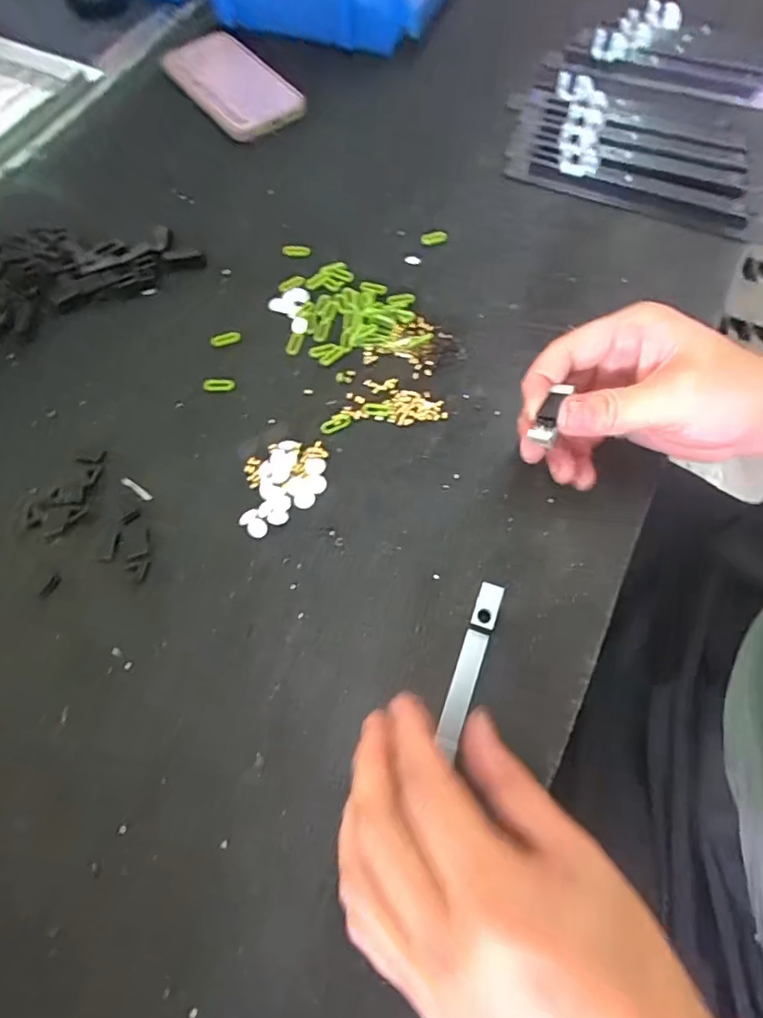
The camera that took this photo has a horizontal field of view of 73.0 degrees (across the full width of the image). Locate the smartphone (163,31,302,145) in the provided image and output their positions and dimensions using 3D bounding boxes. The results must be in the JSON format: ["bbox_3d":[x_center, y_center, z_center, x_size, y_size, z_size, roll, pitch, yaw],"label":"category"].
[{"bbox_3d":[-0.142,-0.406,0.490,0.074,0.016,0.151,-39,71,-14],"label":"smartphone"}]

